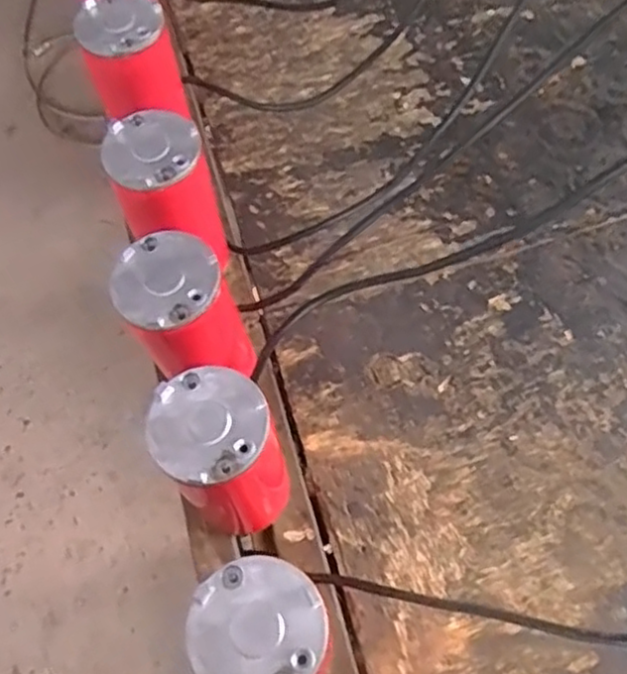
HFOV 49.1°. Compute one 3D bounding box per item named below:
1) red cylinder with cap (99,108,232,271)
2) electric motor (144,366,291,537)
[{"bbox_3d":[-0.121,-0.105,0.593,0.079,0.178,0.071,-27,64,-9],"label":"red cylinder with cap"},{"bbox_3d":[-0.061,0.094,0.492,0.079,0.174,0.078,-1,63,2],"label":"electric motor"}]

